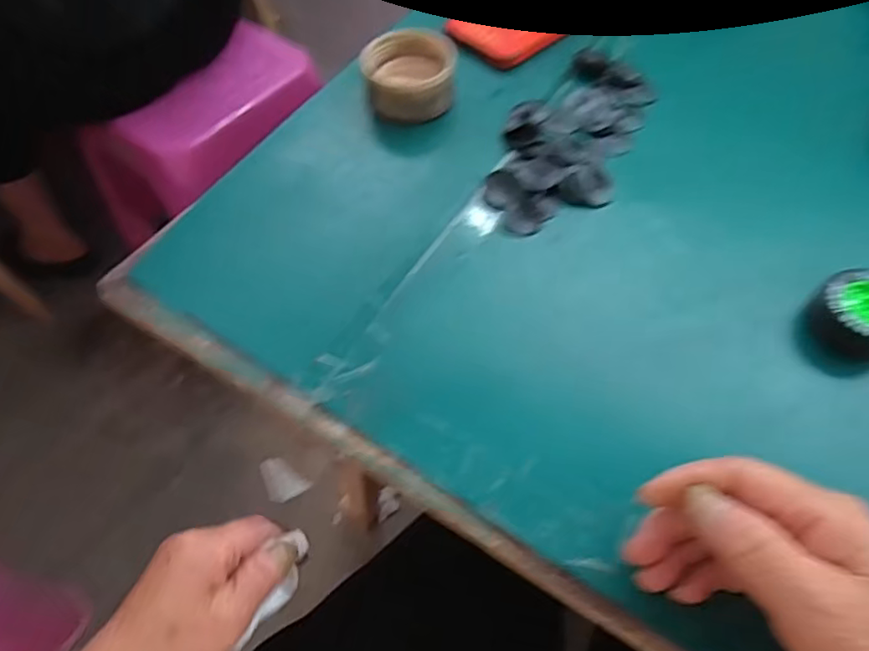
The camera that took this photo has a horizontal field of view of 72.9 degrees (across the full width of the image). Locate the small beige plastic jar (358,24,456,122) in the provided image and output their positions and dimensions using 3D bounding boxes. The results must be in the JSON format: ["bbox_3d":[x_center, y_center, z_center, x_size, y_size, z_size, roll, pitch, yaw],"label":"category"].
[{"bbox_3d":[-0.016,-0.186,0.442,0.067,0.044,0.070,0,57,0],"label":"small beige plastic jar"}]

